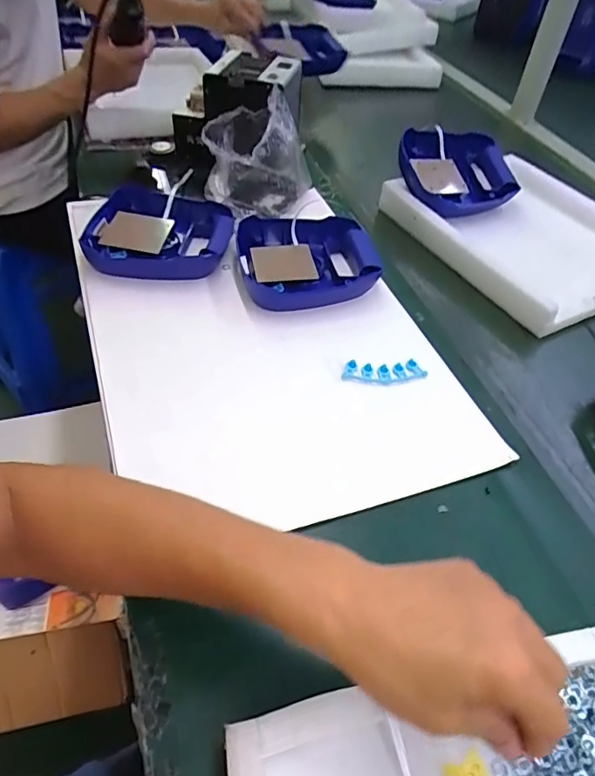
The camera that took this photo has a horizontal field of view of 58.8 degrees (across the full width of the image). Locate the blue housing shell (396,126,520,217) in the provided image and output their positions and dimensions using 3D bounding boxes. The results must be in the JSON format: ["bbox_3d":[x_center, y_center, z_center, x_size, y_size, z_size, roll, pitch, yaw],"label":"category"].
[{"bbox_3d":[0.259,-0.361,0.873,0.172,0.046,0.172,0,72,-1],"label":"blue housing shell"}]

